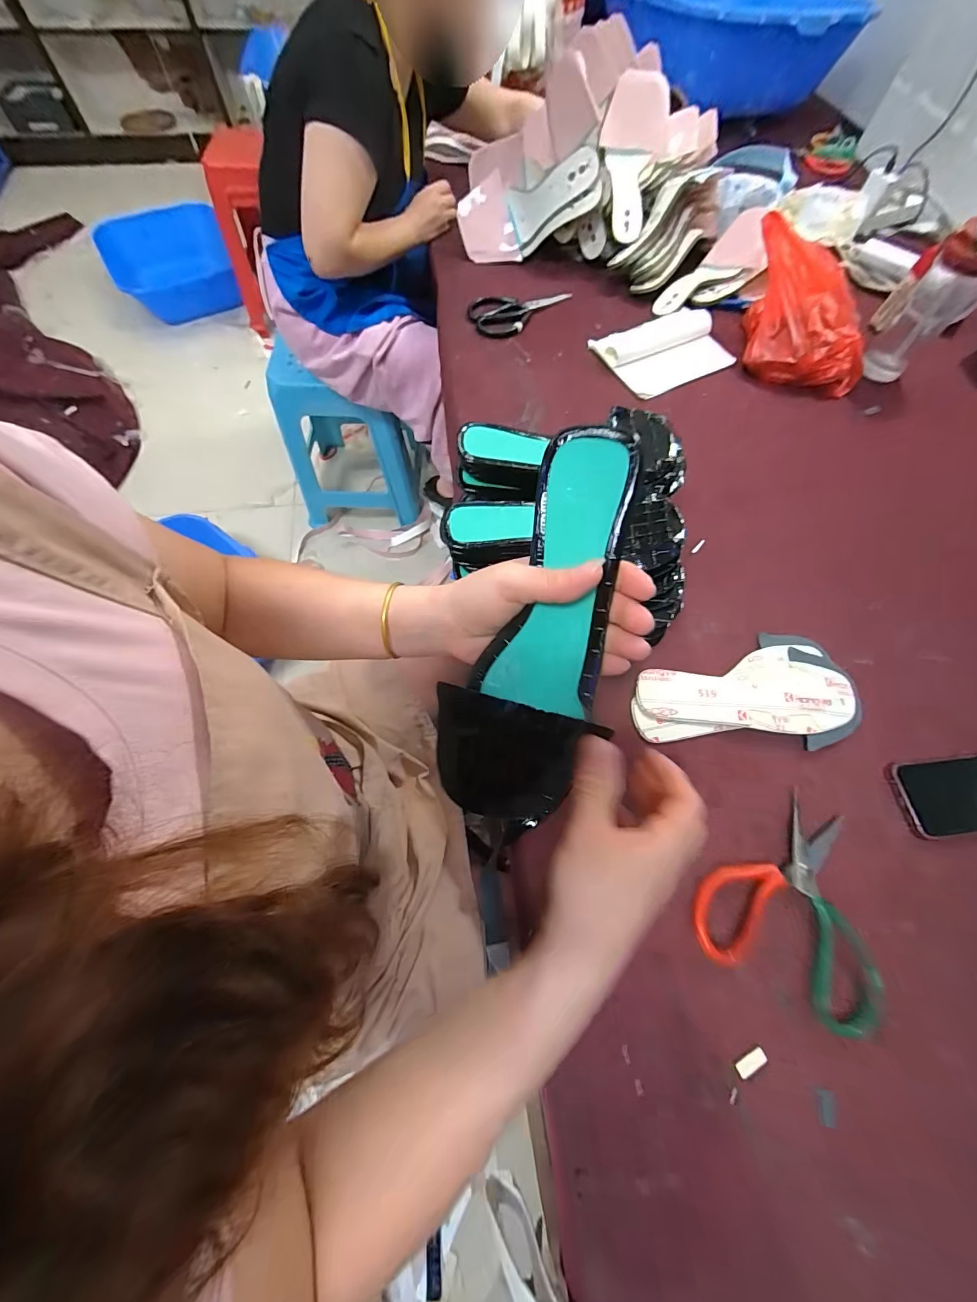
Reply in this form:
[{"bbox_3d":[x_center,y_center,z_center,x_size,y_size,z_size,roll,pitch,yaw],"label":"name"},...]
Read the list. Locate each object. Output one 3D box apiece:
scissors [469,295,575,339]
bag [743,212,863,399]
[{"bbox_3d":[0.052,-0.623,0.770,0.192,0.013,0.103,-41,75,-17],"label":"scissors"},{"bbox_3d":[0.518,-0.550,0.687,0.181,0.123,0.231,-2,68,-3],"label":"bag"}]

